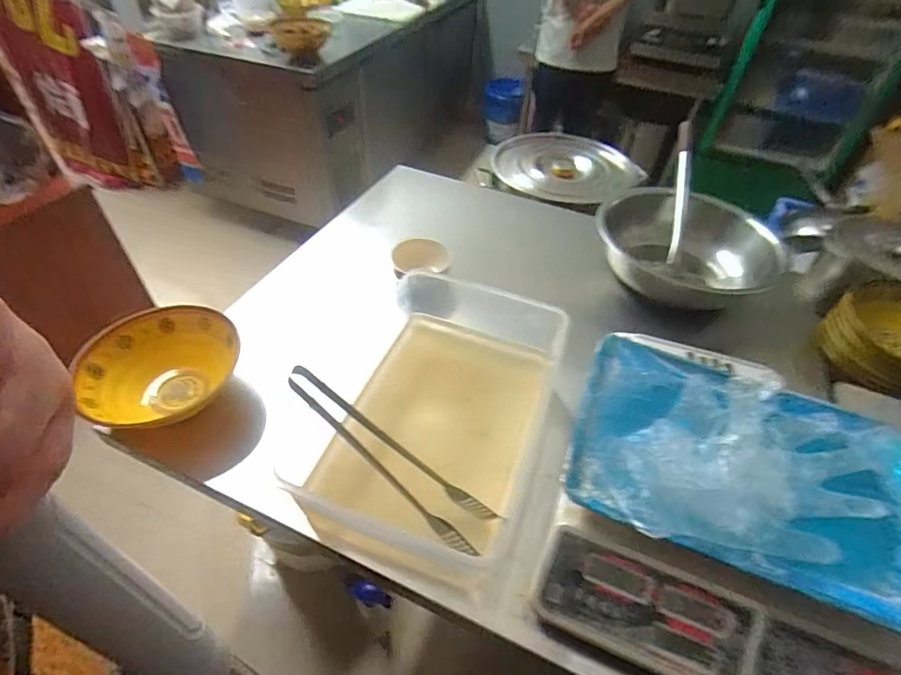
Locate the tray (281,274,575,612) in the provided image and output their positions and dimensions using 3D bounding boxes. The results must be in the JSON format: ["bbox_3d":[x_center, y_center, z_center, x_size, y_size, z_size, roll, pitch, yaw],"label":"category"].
[{"bbox_3d":[0.010,0.100,0.587,0.268,0.142,0.351,17,46,11],"label":"tray"}]

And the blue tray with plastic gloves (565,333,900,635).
[{"bbox_3d":[0.309,0.118,0.482,0.332,0.050,0.251,19,46,12],"label":"blue tray with plastic gloves"}]

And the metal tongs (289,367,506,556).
[{"bbox_3d":[-0.064,0.128,0.506,0.280,0.056,0.042,43,49,-7],"label":"metal tongs"}]

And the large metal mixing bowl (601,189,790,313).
[{"bbox_3d":[0.409,-0.183,0.840,0.287,0.131,0.261,3,45,-3],"label":"large metal mixing bowl"}]

